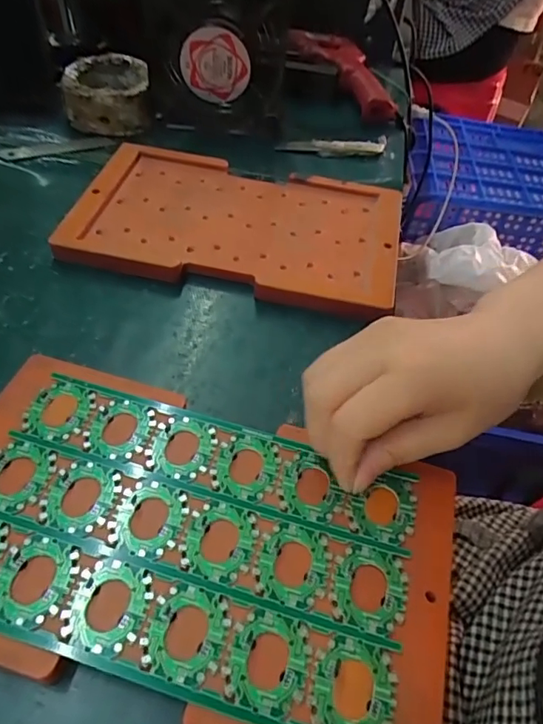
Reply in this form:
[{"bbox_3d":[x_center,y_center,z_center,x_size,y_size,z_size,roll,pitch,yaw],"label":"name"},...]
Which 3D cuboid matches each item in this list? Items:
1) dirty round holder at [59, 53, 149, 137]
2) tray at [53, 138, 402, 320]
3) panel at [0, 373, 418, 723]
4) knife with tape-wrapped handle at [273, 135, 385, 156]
[{"bbox_3d":[-0.155,-0.254,0.485,0.075,0.040,0.080,-6,51,-12],"label":"dirty round holder"},{"bbox_3d":[-0.024,-0.105,0.385,0.234,0.013,0.138,10,49,2],"label":"tray"},{"bbox_3d":[-0.039,0.076,0.234,0.200,0.004,0.119,15,51,7],"label":"panel"},{"bbox_3d":[0.058,-0.207,0.492,0.103,0.010,0.017,0,50,-7],"label":"knife with tape-wrapped handle"}]

